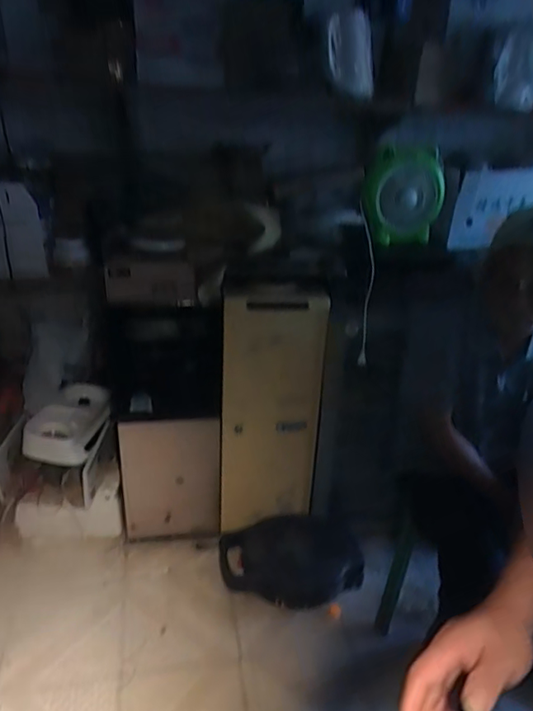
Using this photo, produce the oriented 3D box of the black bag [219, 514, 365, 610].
[{"bbox_3d":[0.070,0.572,1.538,0.392,0.160,0.204,1,26,-3],"label":"black bag"}]

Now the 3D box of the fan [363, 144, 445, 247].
[{"bbox_3d":[0.344,-0.404,1.395,0.190,0.227,0.103,9,27,12],"label":"fan"}]

